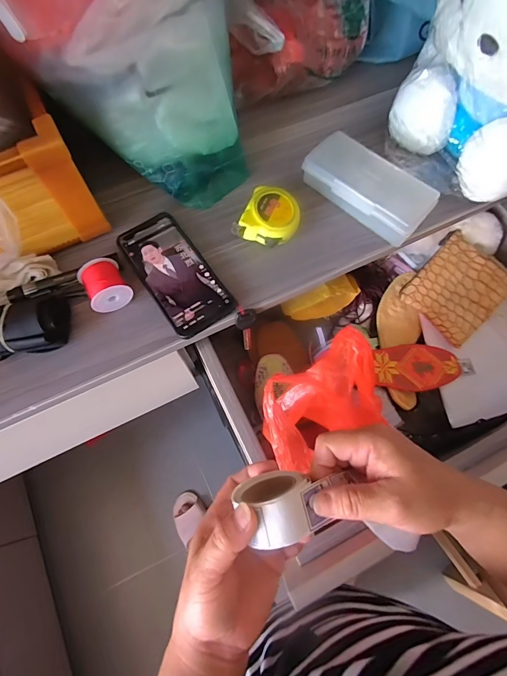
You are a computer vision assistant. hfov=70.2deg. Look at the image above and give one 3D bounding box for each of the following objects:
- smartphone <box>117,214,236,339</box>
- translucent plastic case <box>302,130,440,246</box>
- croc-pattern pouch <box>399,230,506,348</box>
[{"bbox_3d":[-0.098,-0.083,0.450,0.080,0.006,0.170,-33,74,-12],"label":"smartphone"},{"bbox_3d":[0.148,-0.196,0.472,0.166,0.041,0.076,39,74,12],"label":"translucent plastic case"},{"bbox_3d":[0.324,-0.081,0.572,0.127,0.012,0.144,44,86,7],"label":"croc-pattern pouch"}]

